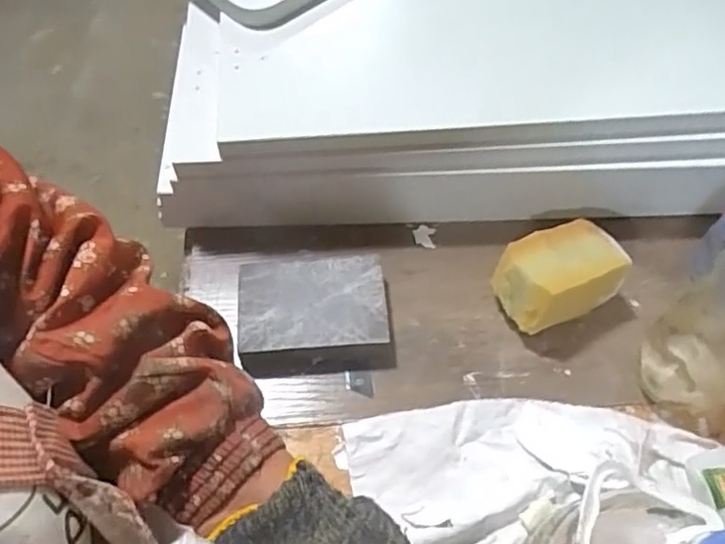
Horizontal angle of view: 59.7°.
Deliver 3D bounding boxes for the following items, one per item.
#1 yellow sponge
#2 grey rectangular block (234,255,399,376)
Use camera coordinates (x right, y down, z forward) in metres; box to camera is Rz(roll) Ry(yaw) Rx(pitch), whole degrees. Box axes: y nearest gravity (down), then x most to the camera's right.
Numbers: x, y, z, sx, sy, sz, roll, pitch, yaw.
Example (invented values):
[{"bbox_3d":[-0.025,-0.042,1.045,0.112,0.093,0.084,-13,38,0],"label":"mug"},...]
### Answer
[{"bbox_3d":[0.133,0.003,0.433,0.080,0.050,0.054,-22,59,-15],"label":"yellow sponge"},{"bbox_3d":[-0.033,0.029,0.432,0.098,0.026,0.076,-4,57,-4],"label":"grey rectangular block"}]

